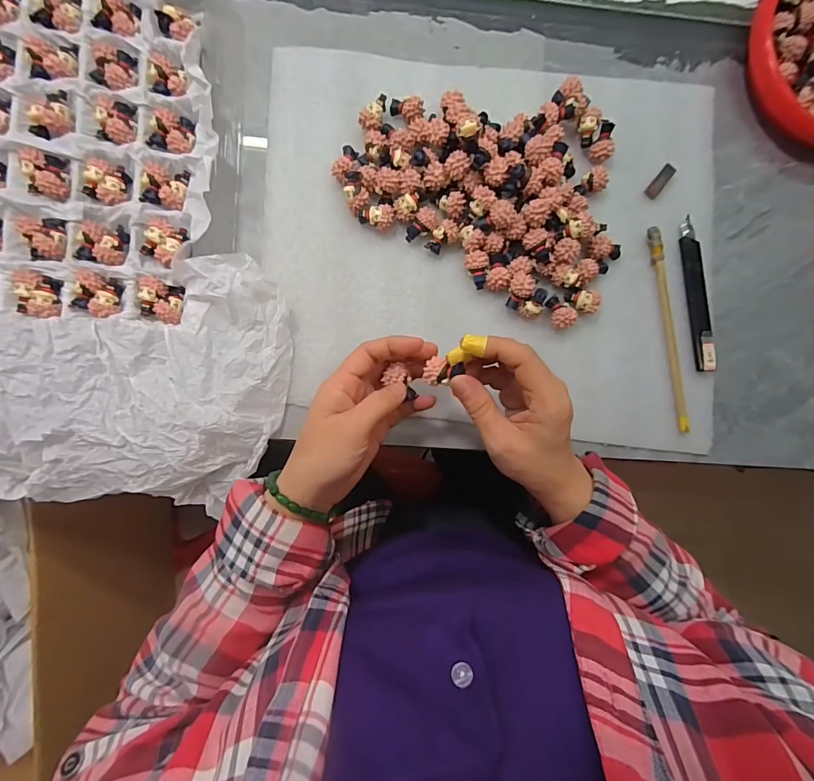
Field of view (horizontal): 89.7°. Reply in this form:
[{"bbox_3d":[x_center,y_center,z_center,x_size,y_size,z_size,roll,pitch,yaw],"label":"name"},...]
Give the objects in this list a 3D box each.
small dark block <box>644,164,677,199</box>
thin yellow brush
[{"bbox_3d":[0.230,-0.189,0.371,0.011,0.006,0.035,41,83,-2],"label":"small dark block"},{"bbox_3d":[0.232,-0.054,0.360,0.012,0.008,0.180,-7,87,-7],"label":"thin yellow brush"}]

